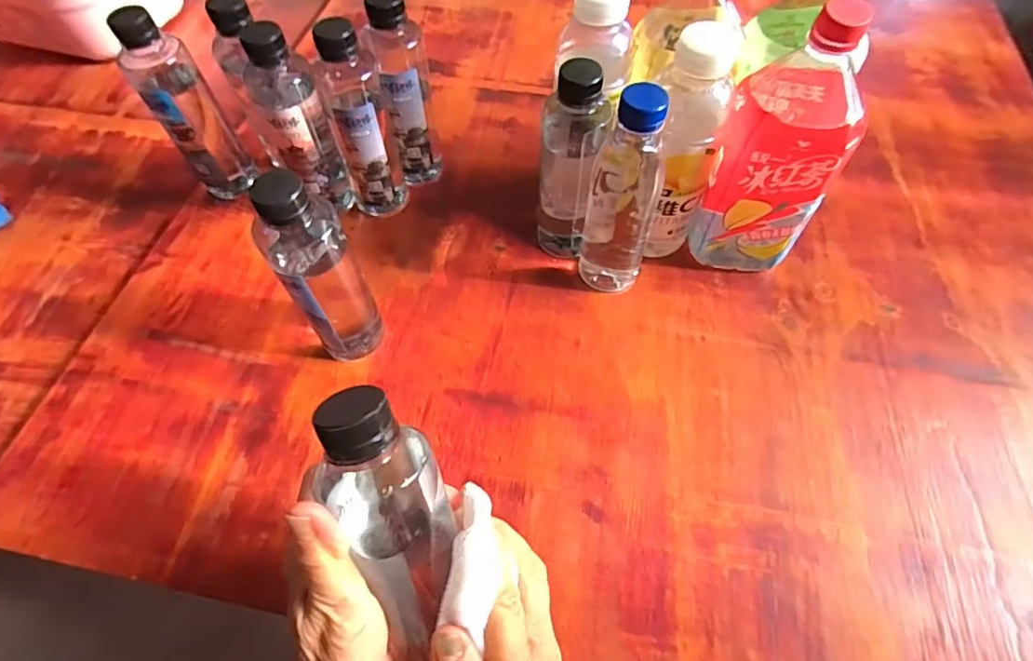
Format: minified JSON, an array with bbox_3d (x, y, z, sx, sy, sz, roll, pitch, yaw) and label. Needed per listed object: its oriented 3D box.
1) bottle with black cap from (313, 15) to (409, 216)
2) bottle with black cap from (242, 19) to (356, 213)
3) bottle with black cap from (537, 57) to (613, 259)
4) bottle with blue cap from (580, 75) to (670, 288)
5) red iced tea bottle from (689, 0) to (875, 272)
[{"bbox_3d":[-0.139,-0.180,0.477,0.049,0.181,0.047,-19,60,-8],"label":"bottle with black cap"},{"bbox_3d":[-0.192,-0.176,0.472,0.056,0.173,0.047,-24,61,-12],"label":"bottle with black cap"},{"bbox_3d":[0.045,-0.138,0.449,0.055,0.175,0.057,3,60,4],"label":"bottle with black cap"},{"bbox_3d":[0.082,-0.102,0.419,0.054,0.180,0.045,16,61,12],"label":"bottle with blue cap"},{"bbox_3d":[0.209,-0.142,0.425,0.086,0.216,0.093,25,64,16],"label":"red iced tea bottle"}]

